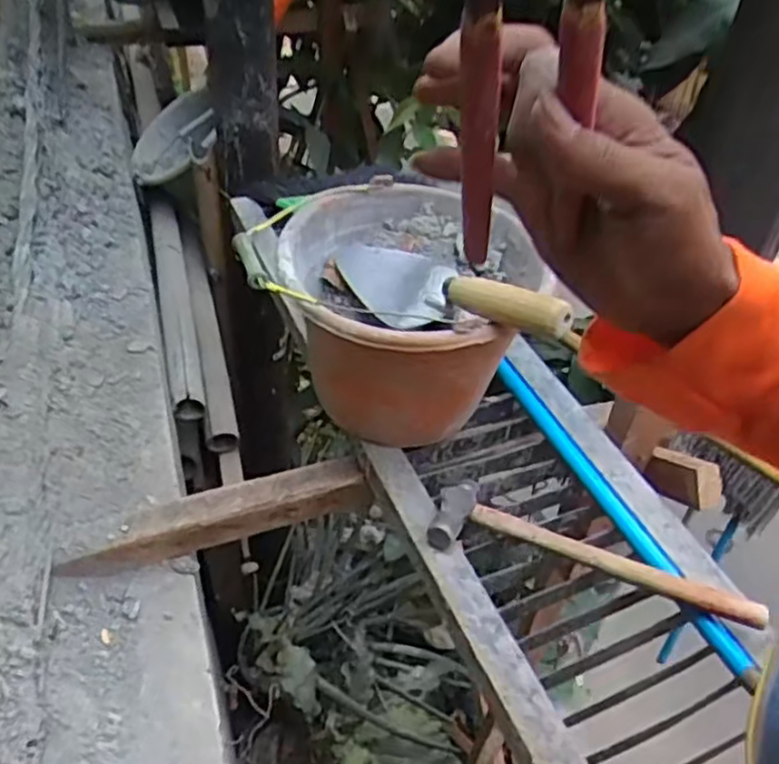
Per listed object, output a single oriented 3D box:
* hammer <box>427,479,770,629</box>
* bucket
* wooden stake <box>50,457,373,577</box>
[{"bbox_3d":[0.192,0.163,0.692,0.304,0.036,0.080,15,44,10],"label":"hammer"},{"bbox_3d":[0.007,-0.062,0.776,0.230,0.193,0.250,3,43,-3],"label":"bucket"},{"bbox_3d":[-0.184,0.148,0.786,0.326,0.060,0.044,-11,46,-18],"label":"wooden stake"}]

